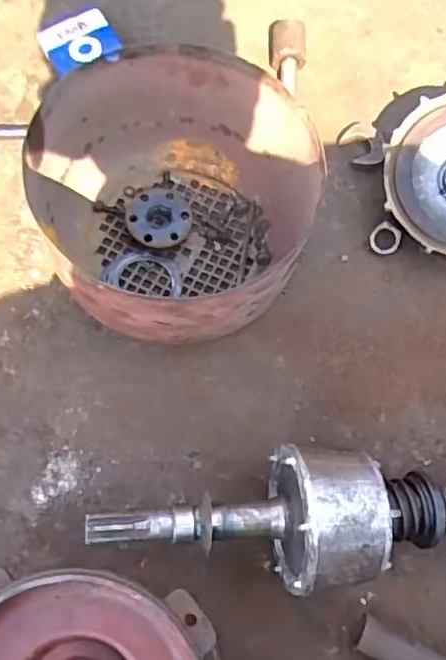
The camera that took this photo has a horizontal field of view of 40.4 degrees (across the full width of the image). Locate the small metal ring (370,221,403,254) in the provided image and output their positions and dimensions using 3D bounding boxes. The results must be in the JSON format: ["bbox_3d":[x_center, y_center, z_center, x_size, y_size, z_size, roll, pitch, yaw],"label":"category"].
[{"bbox_3d":[0.145,-0.082,0.541,0.028,0.007,0.028,4,103,16],"label":"small metal ring"}]

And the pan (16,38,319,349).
[{"bbox_3d":[-0.030,-0.099,0.480,0.194,0.117,0.206,1,73,-2],"label":"pan"}]

